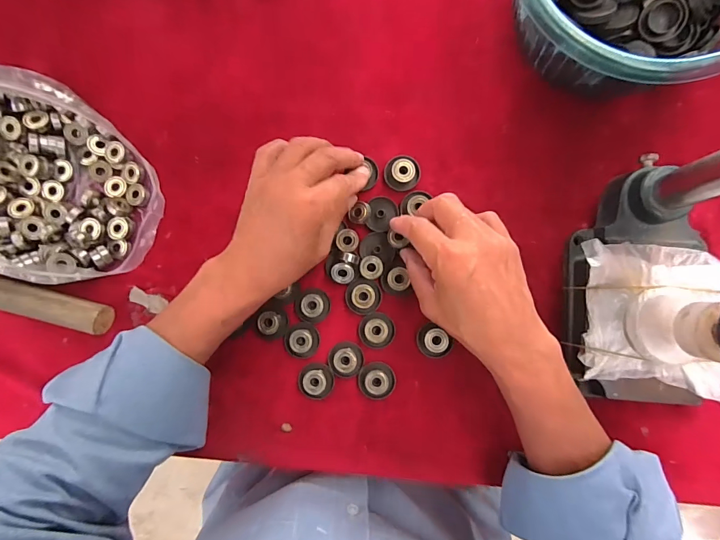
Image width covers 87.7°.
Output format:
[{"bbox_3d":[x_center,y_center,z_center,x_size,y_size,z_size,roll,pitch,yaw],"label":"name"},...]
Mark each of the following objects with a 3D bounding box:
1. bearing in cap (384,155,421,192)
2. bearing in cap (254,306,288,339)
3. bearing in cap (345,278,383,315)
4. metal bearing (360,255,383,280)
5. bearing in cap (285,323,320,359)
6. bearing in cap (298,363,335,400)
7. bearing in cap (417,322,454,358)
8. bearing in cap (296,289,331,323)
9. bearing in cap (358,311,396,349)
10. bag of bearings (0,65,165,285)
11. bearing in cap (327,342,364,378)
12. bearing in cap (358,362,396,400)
[{"bbox_3d":[0.040,-0.092,0.351,0.032,0.014,0.032,0,87,4],"label":"bearing in cap"},{"bbox_3d":[-0.083,0.050,0.351,0.029,0.011,0.030,7,87,4],"label":"bearing in cap"},{"bbox_3d":[0.003,0.024,0.346,0.033,0.010,0.033,0,87,4],"label":"bearing in cap"},{"bbox_3d":[0.011,-0.002,0.346,0.021,0.006,0.021,2,87,4],"label":"metal bearing"},{"bbox_3d":[-0.054,0.066,0.346,0.031,0.017,0.033,0,87,4],"label":"bearing in cap"},{"bbox_3d":[-0.040,0.103,0.345,0.031,0.013,0.033,3,87,4],"label":"bearing in cap"},{"bbox_3d":[0.067,0.065,0.339,0.032,0.013,0.027,22,88,5],"label":"bearing in cap"},{"bbox_3d":[-0.045,0.034,0.351,0.033,0.012,0.031,4,87,4],"label":"bearing in cap"},{"bbox_3d":[0.016,0.055,0.344,0.031,0.011,0.032,0,87,4],"label":"bearing in cap"},{"bbox_3d":[-0.311,-0.089,0.310,0.227,0.145,0.169,36,90,5],"label":"bag of bearings"},{"bbox_3d":[-0.013,0.083,0.343,0.032,0.012,0.031,0,87,4],"label":"bearing in cap"},{"bbox_3d":[0.016,0.101,0.341,0.033,0.011,0.031,0,87,4],"label":"bearing in cap"}]

